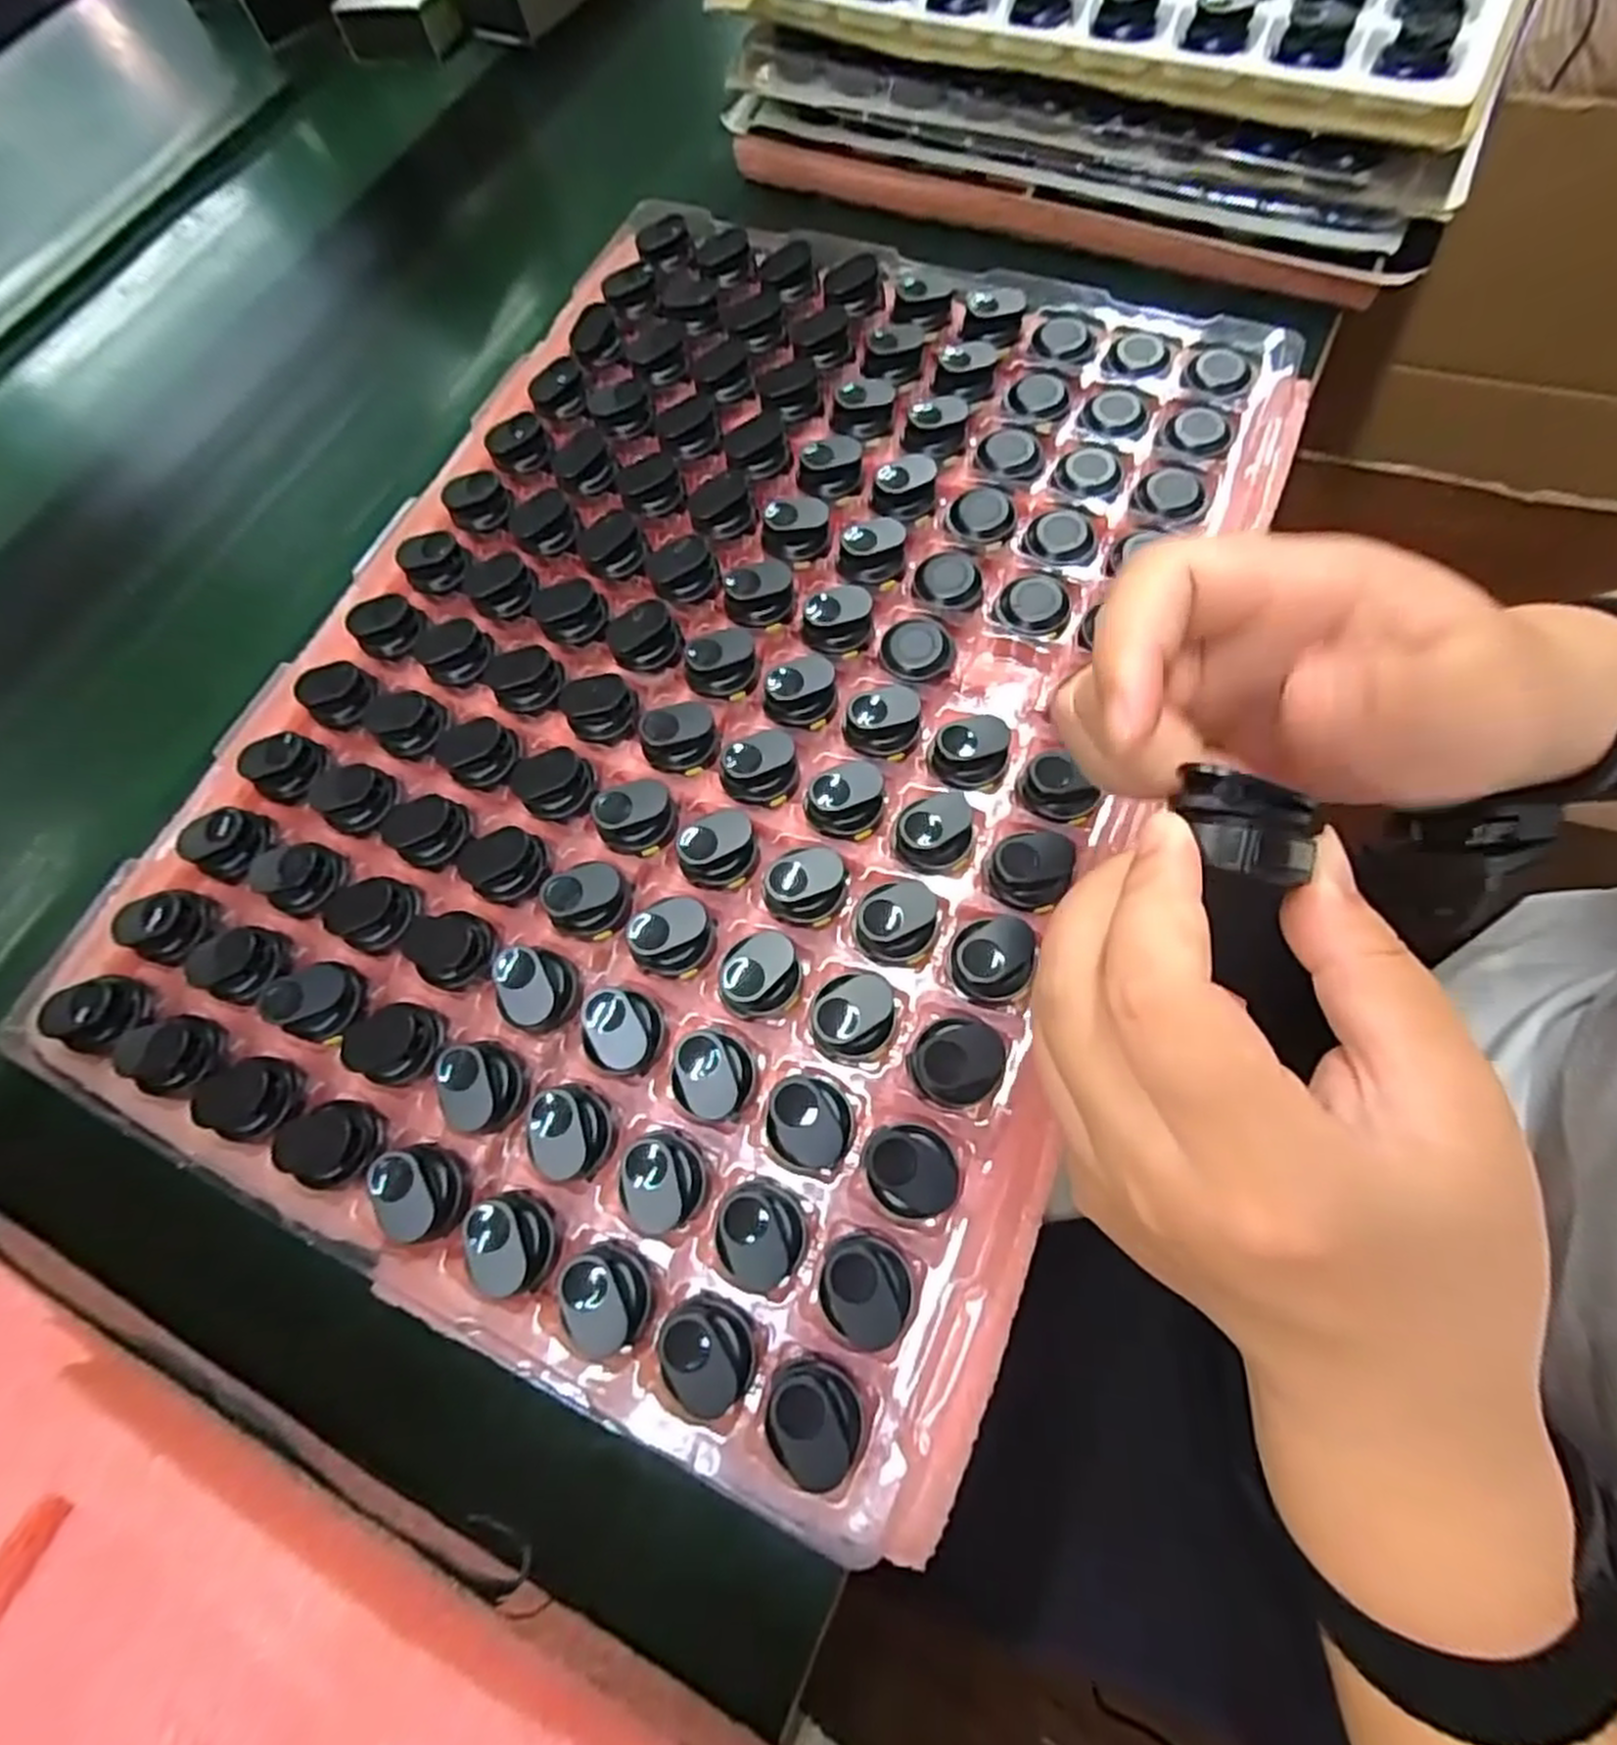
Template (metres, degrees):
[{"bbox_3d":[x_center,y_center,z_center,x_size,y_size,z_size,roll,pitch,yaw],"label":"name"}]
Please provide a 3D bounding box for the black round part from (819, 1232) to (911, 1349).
[{"bbox_3d":[0.017,0.126,0.233,0.026,0.017,0.029,0,68,8],"label":"black round part"}]

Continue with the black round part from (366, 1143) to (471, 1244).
[{"bbox_3d":[-0.129,0.102,0.250,0.023,0.012,0.030,-39,68,-9],"label":"black round part"}]

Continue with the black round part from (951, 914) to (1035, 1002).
[{"bbox_3d":[0.063,0.028,0.264,0.027,0.014,0.028,-2,63,3],"label":"black round part"}]

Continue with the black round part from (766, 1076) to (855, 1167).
[{"bbox_3d":[0.001,0.081,0.251,0.026,0.016,0.028,-3,67,7],"label":"black round part"}]

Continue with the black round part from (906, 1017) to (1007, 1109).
[{"bbox_3d":[0.049,0.060,0.250,0.029,0.011,0.029,-3,67,7],"label":"black round part"}]

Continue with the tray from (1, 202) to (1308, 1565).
[{"bbox_3d":[-0.039,-0.087,0.320,0.367,0.024,0.497,23,73,12],"label":"tray"}]

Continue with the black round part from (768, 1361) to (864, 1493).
[{"bbox_3d":[0.001,0.159,0.222,0.025,0.016,0.029,2,68,8],"label":"black round part"}]

